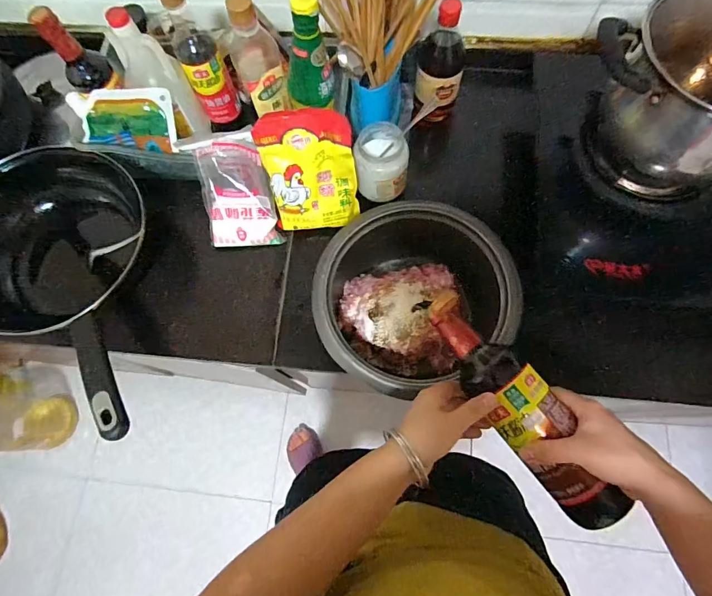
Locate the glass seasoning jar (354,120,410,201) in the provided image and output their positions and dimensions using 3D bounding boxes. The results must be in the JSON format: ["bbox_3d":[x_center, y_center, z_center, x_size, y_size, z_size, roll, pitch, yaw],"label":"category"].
[{"bbox_3d":[0.040,-0.213,0.627,0.082,0.076,0.093,-4,72,1],"label":"glass seasoning jar"}]

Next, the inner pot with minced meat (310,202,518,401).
[{"bbox_3d":[0.073,0.001,0.573,0.251,0.127,0.217,-25,73,-6],"label":"inner pot with minced meat"}]

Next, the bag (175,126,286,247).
[{"bbox_3d":[-0.187,-0.157,0.631,0.115,0.050,0.170,-11,109,3],"label":"bag"}]

